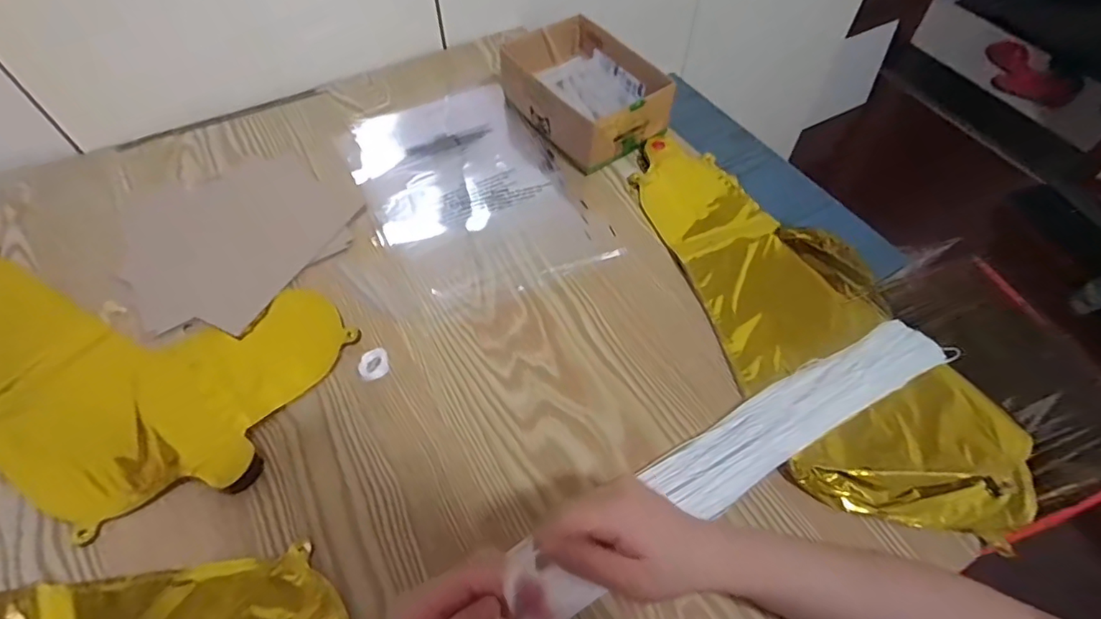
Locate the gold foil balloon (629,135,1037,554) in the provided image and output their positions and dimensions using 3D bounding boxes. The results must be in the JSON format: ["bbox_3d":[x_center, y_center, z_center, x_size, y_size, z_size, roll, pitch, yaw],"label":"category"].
[{"bbox_3d":[0.231,-0.012,0.502,0.192,0.012,0.452,-20,58,-13],"label":"gold foil balloon"}]

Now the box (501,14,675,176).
[{"bbox_3d":[0.042,-0.255,0.627,0.132,0.067,0.179,-33,62,-21],"label":"box"}]

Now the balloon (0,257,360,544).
[{"bbox_3d":[-0.403,0.027,0.471,0.403,0.011,0.231,22,59,14],"label":"balloon"}]

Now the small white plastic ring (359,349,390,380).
[{"bbox_3d":[-0.155,0.048,0.463,0.025,0.009,0.024,-19,58,-13],"label":"small white plastic ring"}]

